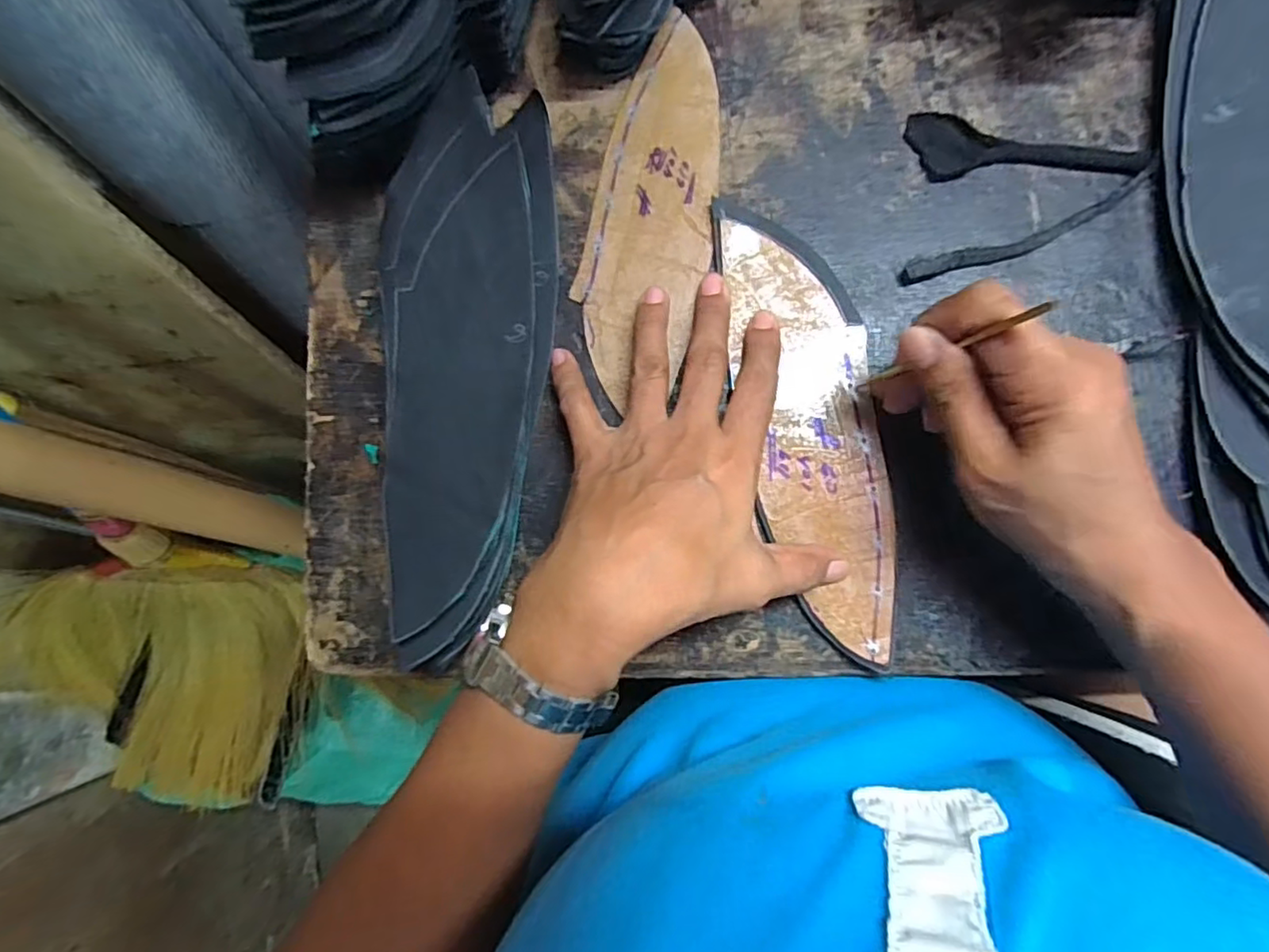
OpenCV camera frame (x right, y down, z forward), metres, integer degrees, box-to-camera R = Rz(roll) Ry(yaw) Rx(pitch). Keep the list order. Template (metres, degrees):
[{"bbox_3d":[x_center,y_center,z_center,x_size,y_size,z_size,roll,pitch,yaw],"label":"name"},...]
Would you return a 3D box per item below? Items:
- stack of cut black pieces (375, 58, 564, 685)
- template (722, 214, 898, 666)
[{"bbox_3d":[-0.080,-0.050,0.291,0.077,0.042,0.264,-1,86,5],"label":"stack of cut black pieces"},{"bbox_3d":[0.086,-0.022,0.290,0.059,0.004,0.207,-13,85,4],"label":"template"}]

